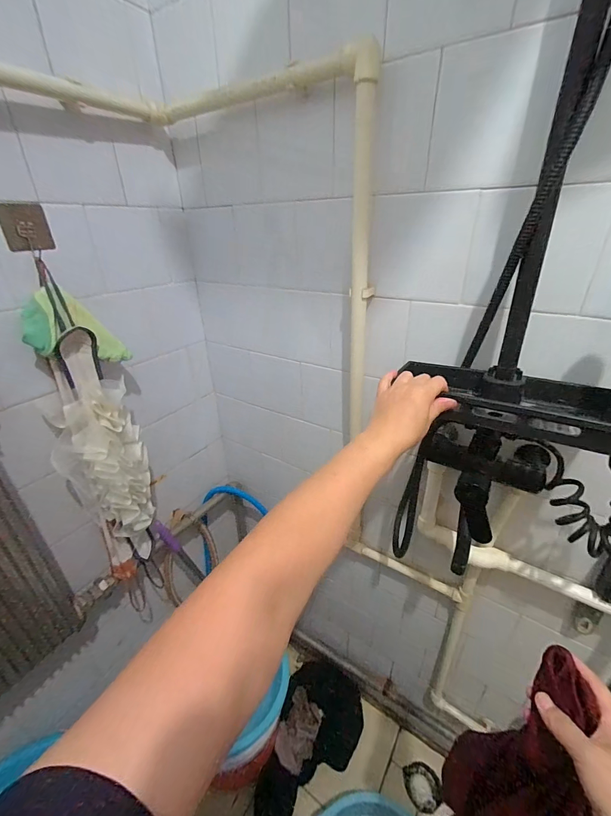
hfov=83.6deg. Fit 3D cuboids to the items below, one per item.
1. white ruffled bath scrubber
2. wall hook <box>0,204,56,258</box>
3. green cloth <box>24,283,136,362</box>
[{"bbox_3d":[-0.396,0.111,0.679,0.116,0.479,0.097,0,28,2],"label":"white ruffled bath scrubber"},{"bbox_3d":[-0.442,-0.282,0.544,0.010,0.072,0.069,5,29,26],"label":"wall hook"},{"bbox_3d":[-0.392,-0.132,0.586,0.141,0.126,0.050,-17,32,-27],"label":"green cloth"}]

